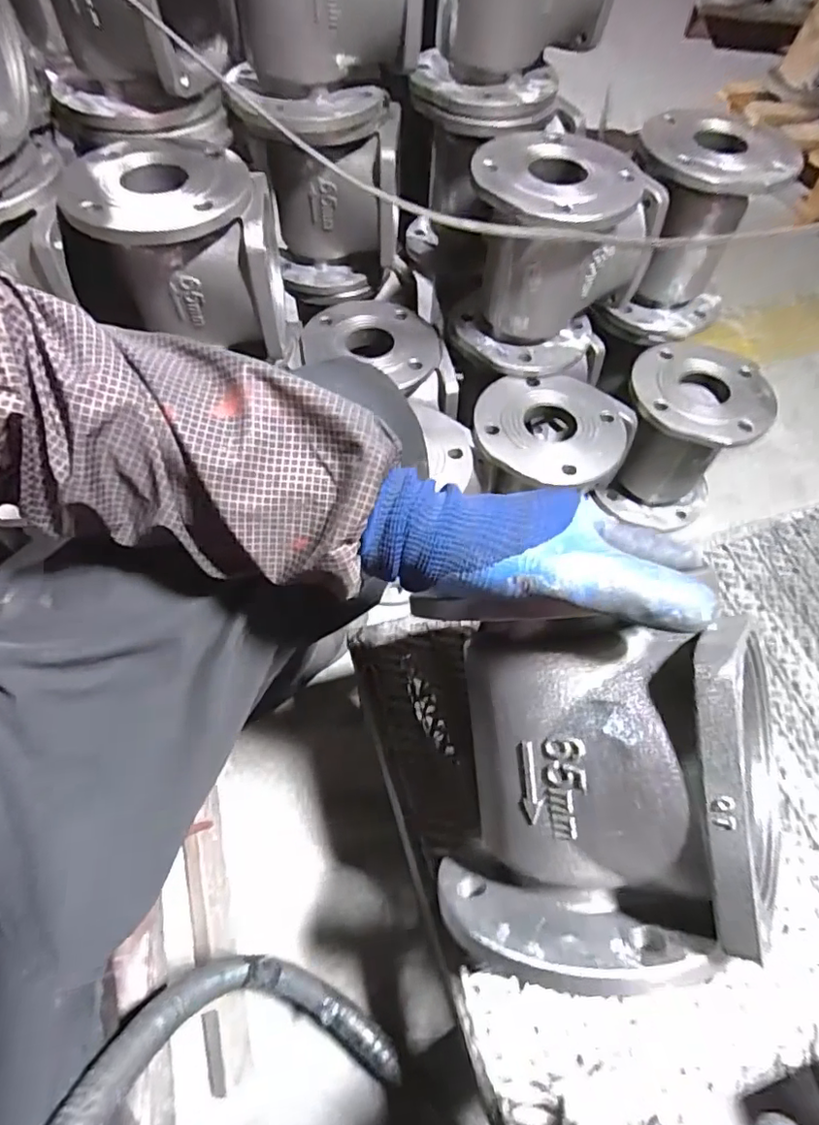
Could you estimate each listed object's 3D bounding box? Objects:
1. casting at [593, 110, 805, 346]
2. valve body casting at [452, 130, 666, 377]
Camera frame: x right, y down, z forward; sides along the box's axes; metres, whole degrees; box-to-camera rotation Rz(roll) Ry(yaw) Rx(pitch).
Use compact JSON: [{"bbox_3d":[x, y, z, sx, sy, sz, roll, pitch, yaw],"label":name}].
[{"bbox_3d":[0.343,-0.412,0.723,0.172,0.209,0.159,18,61,9],"label":"casting"},{"bbox_3d":[0.165,-0.352,0.681,0.207,0.207,0.165,22,61,10],"label":"valve body casting"}]

